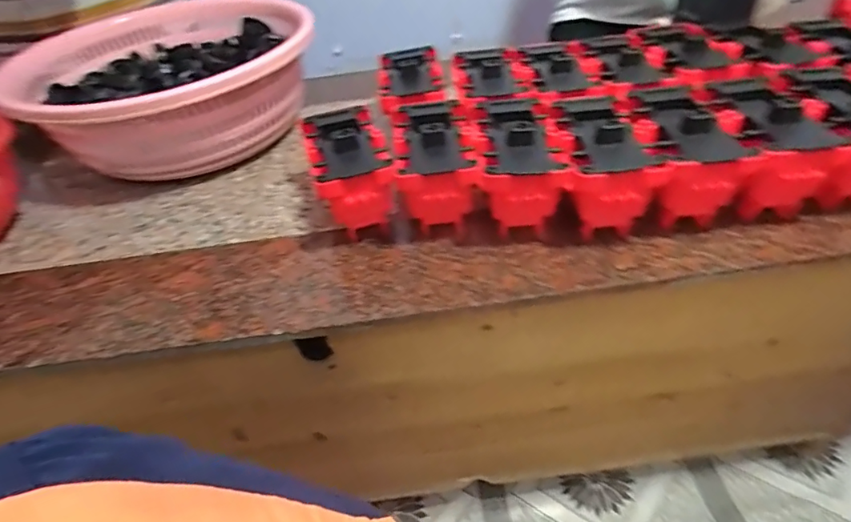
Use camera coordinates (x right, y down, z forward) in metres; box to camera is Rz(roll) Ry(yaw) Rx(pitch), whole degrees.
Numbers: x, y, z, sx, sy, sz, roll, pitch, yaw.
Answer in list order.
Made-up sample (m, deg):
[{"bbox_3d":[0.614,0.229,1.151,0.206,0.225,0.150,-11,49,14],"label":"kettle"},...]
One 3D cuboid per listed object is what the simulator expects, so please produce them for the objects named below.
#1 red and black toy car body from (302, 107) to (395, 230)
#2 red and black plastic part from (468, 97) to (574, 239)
[{"bbox_3d":[-0.081,-0.095,0.517,0.079,0.097,0.148,-15,45,-8],"label":"red and black toy car body"},{"bbox_3d":[0.088,-0.100,0.497,0.079,0.098,0.156,-5,44,3],"label":"red and black plastic part"}]

